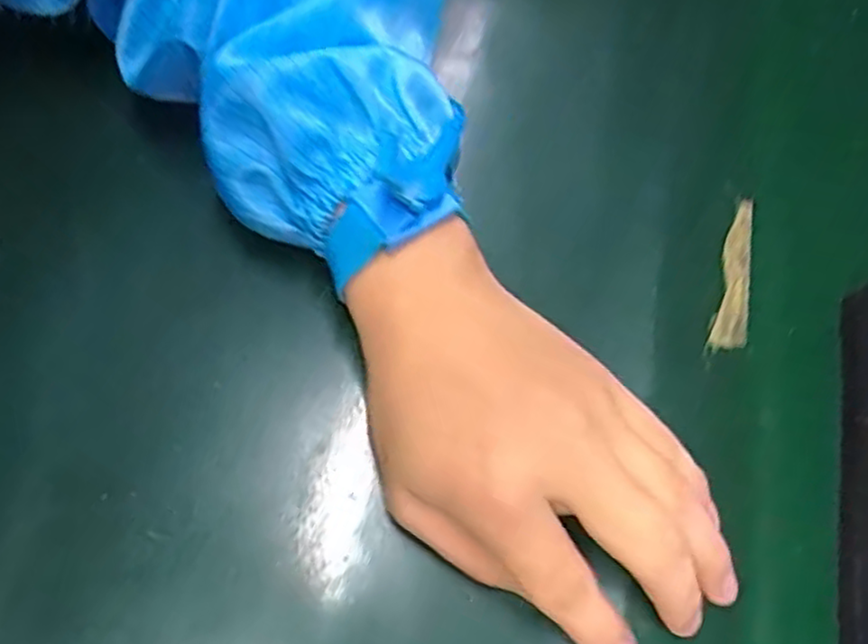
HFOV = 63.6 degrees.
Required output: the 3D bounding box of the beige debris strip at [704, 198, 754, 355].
[{"bbox_3d":[0.126,-0.019,0.290,0.017,0.007,0.069,18,67,5],"label":"beige debris strip"}]

